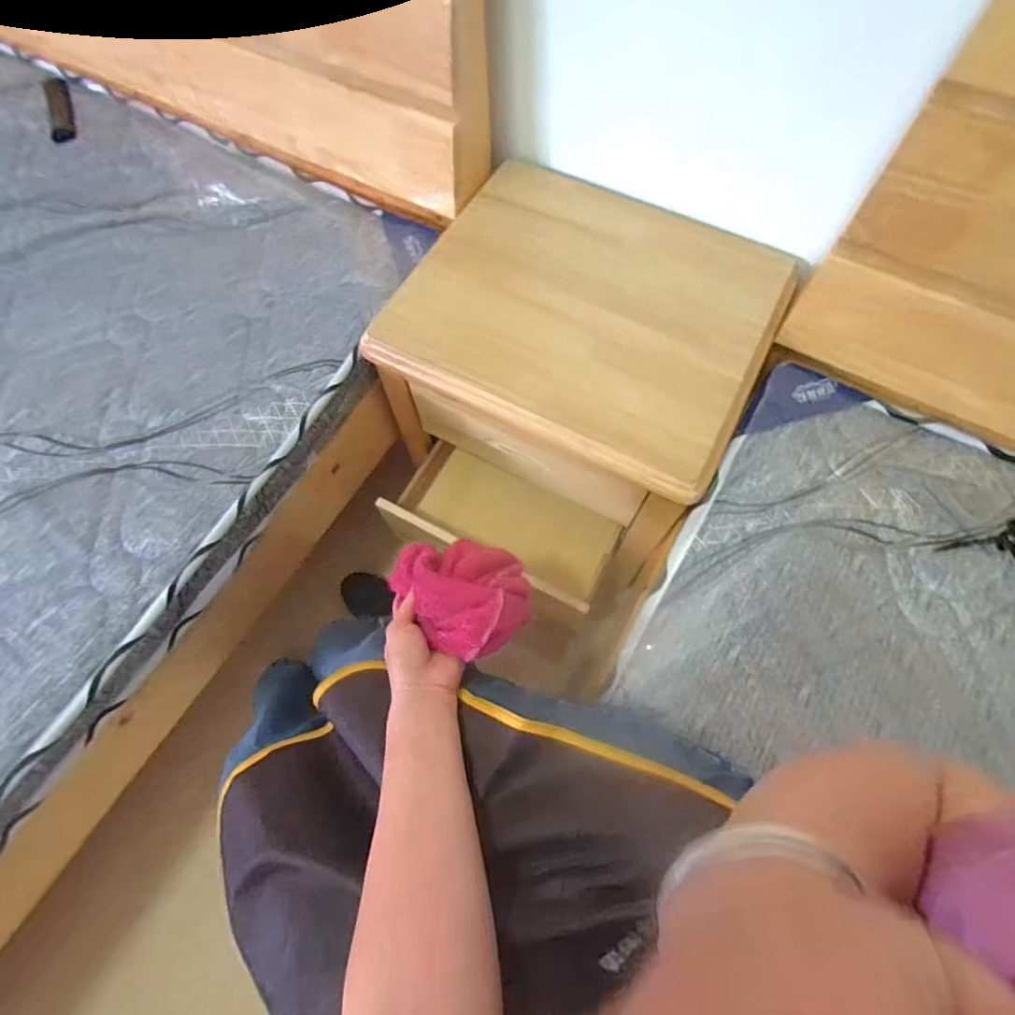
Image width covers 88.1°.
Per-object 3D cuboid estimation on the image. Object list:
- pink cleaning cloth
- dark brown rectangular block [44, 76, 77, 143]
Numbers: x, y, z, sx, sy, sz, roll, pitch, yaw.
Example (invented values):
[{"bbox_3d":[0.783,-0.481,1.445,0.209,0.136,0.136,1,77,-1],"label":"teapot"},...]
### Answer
[{"bbox_3d":[-0.044,0.083,0.503,0.129,0.085,0.119,-6,69,-1],"label":"pink cleaning cloth"},{"bbox_3d":[-0.727,-0.648,0.856,0.036,0.014,0.163,-21,70,-7],"label":"dark brown rectangular block"}]

